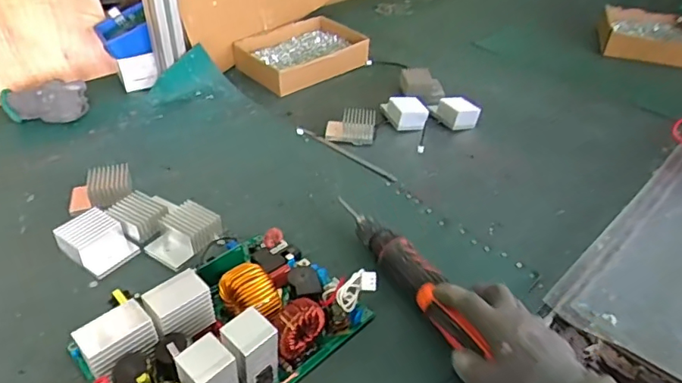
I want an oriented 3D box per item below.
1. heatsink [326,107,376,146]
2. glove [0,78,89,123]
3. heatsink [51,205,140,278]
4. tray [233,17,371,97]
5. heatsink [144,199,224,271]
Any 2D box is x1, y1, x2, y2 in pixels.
[{"bbox_3d":[0.015,-0.097,0.757,0.069,0.027,0.058,5,38,2],"label":"heatsink"},{"bbox_3d":[-0.435,-0.128,0.762,0.116,0.044,0.069,-16,42,-23],"label":"glove"},{"bbox_3d":[-0.264,0.054,0.557,0.071,0.028,0.057,29,44,29],"label":"heatsink"},{"bbox_3d":[-0.074,-0.256,0.946,0.223,0.042,0.185,-28,48,-34],"label":"tray"},{"bbox_3d":[-0.171,0.046,0.562,0.055,0.025,0.072,24,42,25],"label":"heatsink"}]

